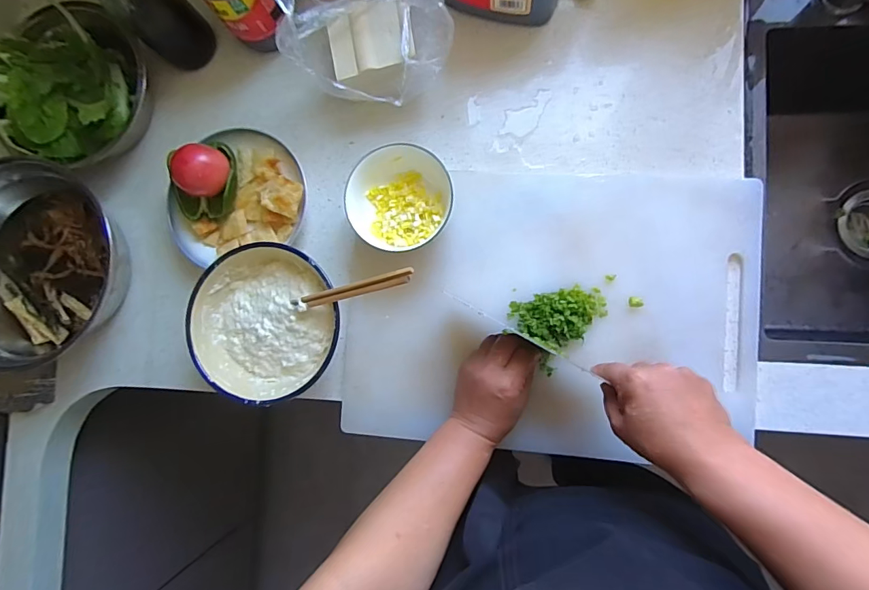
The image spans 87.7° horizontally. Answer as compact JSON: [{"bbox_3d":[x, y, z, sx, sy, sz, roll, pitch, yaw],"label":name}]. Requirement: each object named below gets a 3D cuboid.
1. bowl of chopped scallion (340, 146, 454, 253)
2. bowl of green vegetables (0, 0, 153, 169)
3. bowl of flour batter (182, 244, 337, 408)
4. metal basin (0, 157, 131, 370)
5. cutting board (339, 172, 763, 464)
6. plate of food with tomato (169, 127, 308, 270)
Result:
[{"bbox_3d":[-0.037,-0.107,0.519,0.113,0.071,0.114,0,87,8],"label":"bowl of chopped scallion"},{"bbox_3d":[-0.456,-0.263,0.553,0.189,0.089,0.181,0,87,8],"label":"bowl of green vegetables"},{"bbox_3d":[-0.188,0.033,0.521,0.166,0.066,0.170,0,87,8],"label":"bowl of flour batter"},{"bbox_3d":[-0.499,-0.037,0.556,0.266,0.084,0.217,-19,85,7],"label":"metal basin"},{"bbox_3d":[0.128,0.016,0.521,0.462,0.022,0.320,3,86,6],"label":"cutting board"},{"bbox_3d":[-0.245,-0.121,0.542,0.177,0.078,0.155,-15,82,5],"label":"plate of food with tomato"}]

